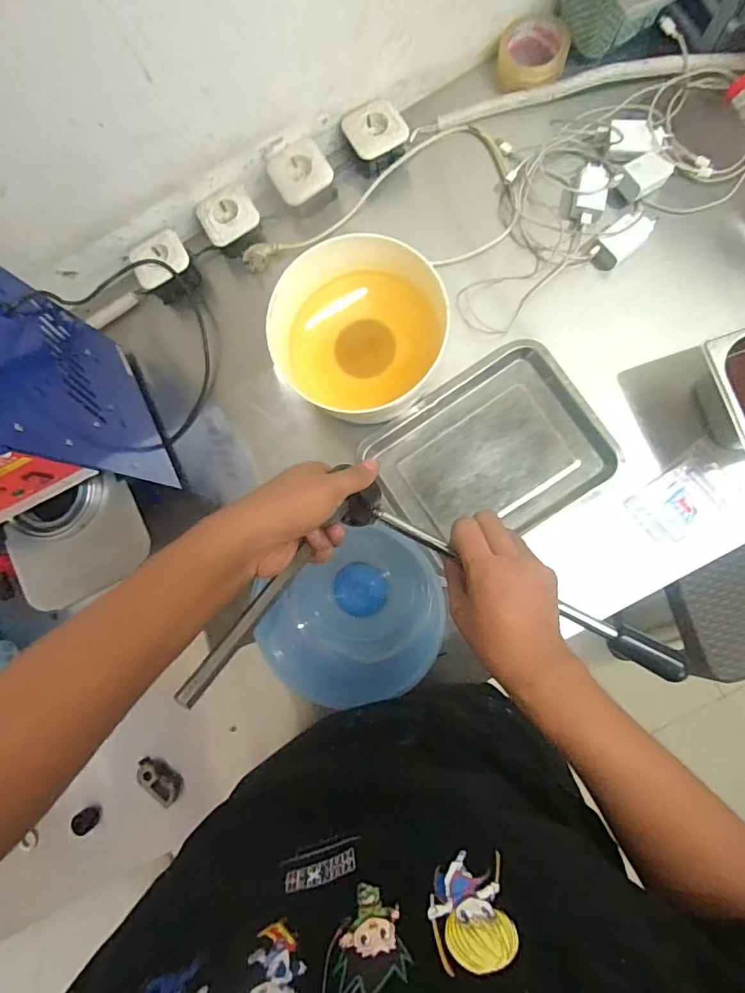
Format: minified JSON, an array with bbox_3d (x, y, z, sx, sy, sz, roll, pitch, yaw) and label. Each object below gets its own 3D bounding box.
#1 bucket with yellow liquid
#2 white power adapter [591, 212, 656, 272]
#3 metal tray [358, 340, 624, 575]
[{"bbox_3d":[-0.013,-0.225,0.687,0.206,0.114,0.224,-1,84,6],"label":"bucket with yellow liquid"},{"bbox_3d":[0.354,-0.362,0.721,0.088,0.032,0.040,-44,81,15],"label":"white power adapter"},{"bbox_3d":[0.162,-0.057,0.721,0.304,0.028,0.231,-33,82,2],"label":"metal tray"}]

